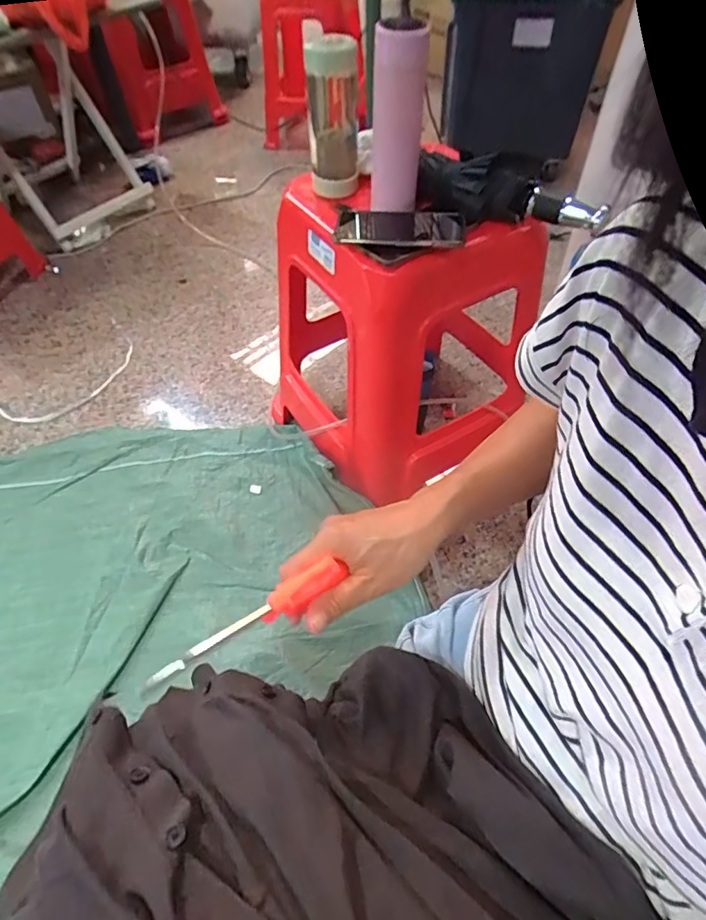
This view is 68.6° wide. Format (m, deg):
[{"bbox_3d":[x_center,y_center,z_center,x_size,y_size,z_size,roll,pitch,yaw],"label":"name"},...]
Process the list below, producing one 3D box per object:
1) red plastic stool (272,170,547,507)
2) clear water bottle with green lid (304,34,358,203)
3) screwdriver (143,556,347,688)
[{"bbox_3d":[0.059,-0.218,0.915,0.348,0.466,0.396,-33,58,-22],"label":"red plastic stool"},{"bbox_3d":[-0.024,-0.427,0.658,0.068,0.179,0.068,-2,52,0],"label":"clear water bottle with green lid"},{"bbox_3d":[-0.064,0.104,0.341,0.140,0.020,0.018,-27,60,-22],"label":"screwdriver"}]

